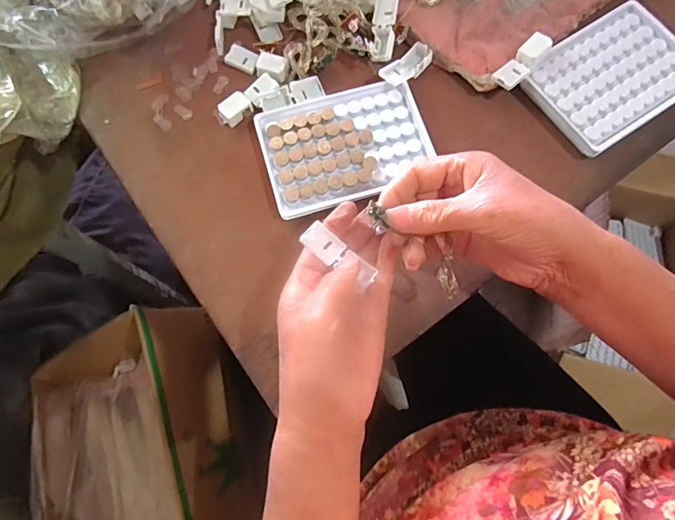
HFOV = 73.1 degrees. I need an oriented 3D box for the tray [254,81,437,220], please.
[{"bbox_3d":[0.006,-0.093,0.364,0.128,0.015,0.094,-17,75,-4],"label":"tray"}]

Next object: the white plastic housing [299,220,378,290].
[{"bbox_3d":[0.001,-0.003,0.302,0.055,0.004,0.018,38,77,4],"label":"white plastic housing"}]

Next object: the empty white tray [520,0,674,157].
[{"bbox_3d":[0.226,-0.153,0.376,0.127,0.013,0.096,-32,76,-8],"label":"empty white tray"}]

